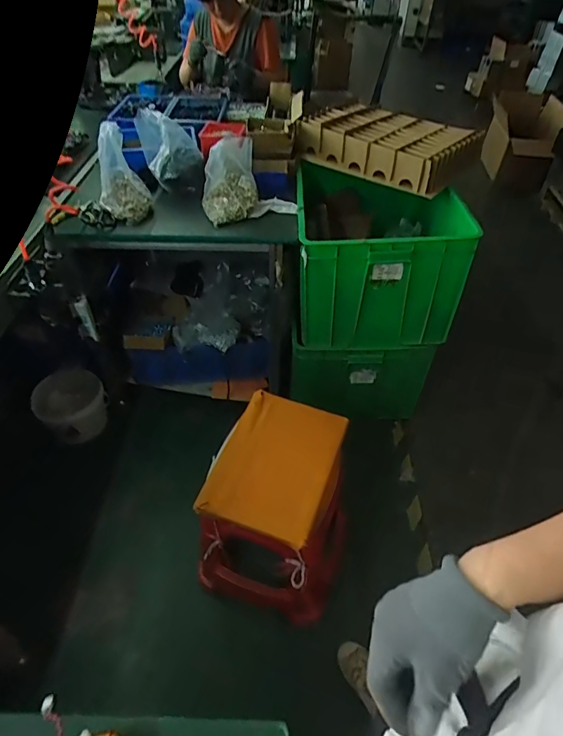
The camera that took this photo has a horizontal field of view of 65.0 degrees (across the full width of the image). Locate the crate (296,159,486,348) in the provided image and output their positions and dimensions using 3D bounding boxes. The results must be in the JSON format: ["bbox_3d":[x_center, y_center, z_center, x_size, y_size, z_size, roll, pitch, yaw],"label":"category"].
[{"bbox_3d":[0.300,-0.364,1.441,0.510,0.405,0.523,1,46,-1],"label":"crate"}]

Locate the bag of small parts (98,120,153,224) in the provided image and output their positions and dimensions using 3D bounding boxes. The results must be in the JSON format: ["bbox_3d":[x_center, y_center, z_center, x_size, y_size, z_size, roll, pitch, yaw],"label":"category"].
[{"bbox_3d":[-0.412,-0.505,1.131,0.124,0.228,0.113,-13,48,-15],"label":"bag of small parts"}]

